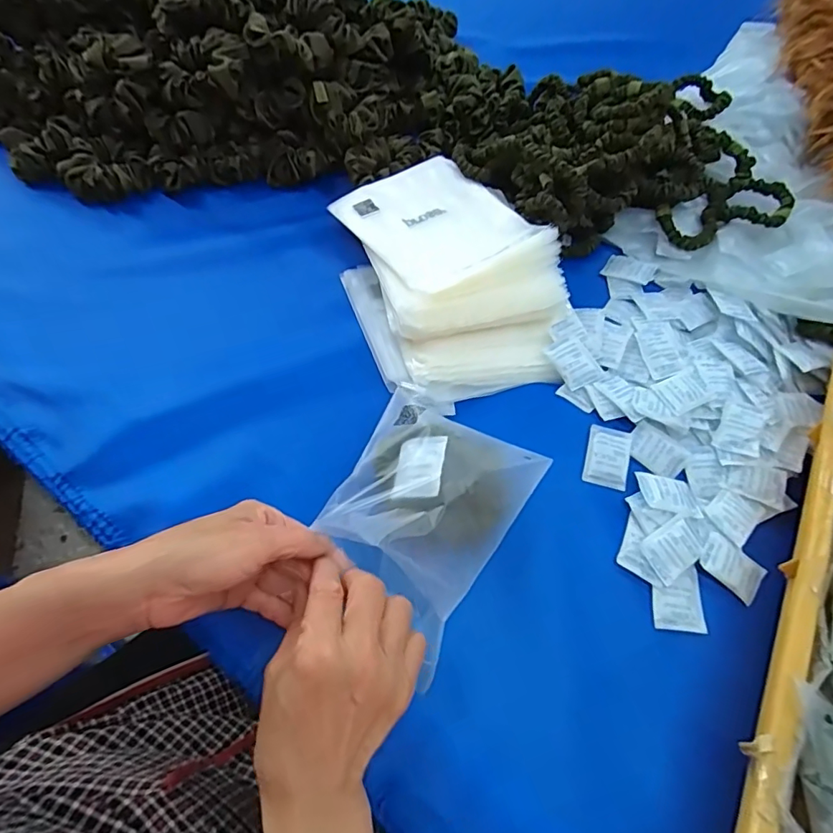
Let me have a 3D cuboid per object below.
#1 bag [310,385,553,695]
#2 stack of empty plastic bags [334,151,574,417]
[{"bbox_3d":[0.003,0.057,0.328,0.117,0.046,0.163,30,61,16],"label":"bag"},{"bbox_3d":[0.026,-0.143,0.464,0.174,0.049,0.271,-15,59,-12],"label":"stack of empty plastic bags"}]

